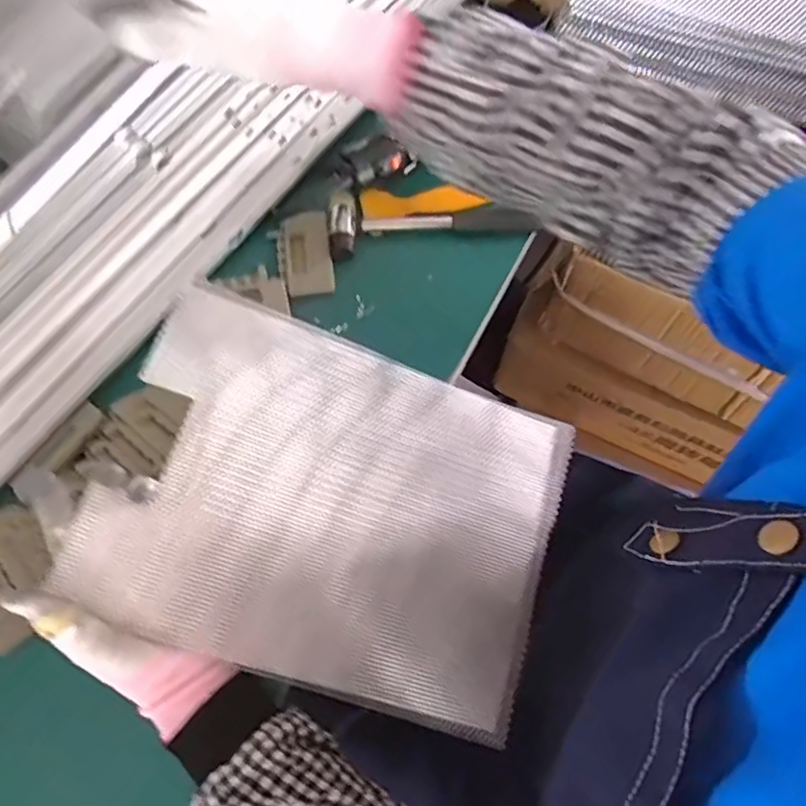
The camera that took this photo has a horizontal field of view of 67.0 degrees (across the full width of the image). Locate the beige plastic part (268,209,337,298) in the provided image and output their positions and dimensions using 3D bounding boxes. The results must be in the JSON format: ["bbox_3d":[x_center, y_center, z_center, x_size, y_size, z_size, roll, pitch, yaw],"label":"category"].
[{"bbox_3d":[-0.092,-0.137,0.565,0.050,0.012,0.081,-9,71,-2],"label":"beige plastic part"}]

